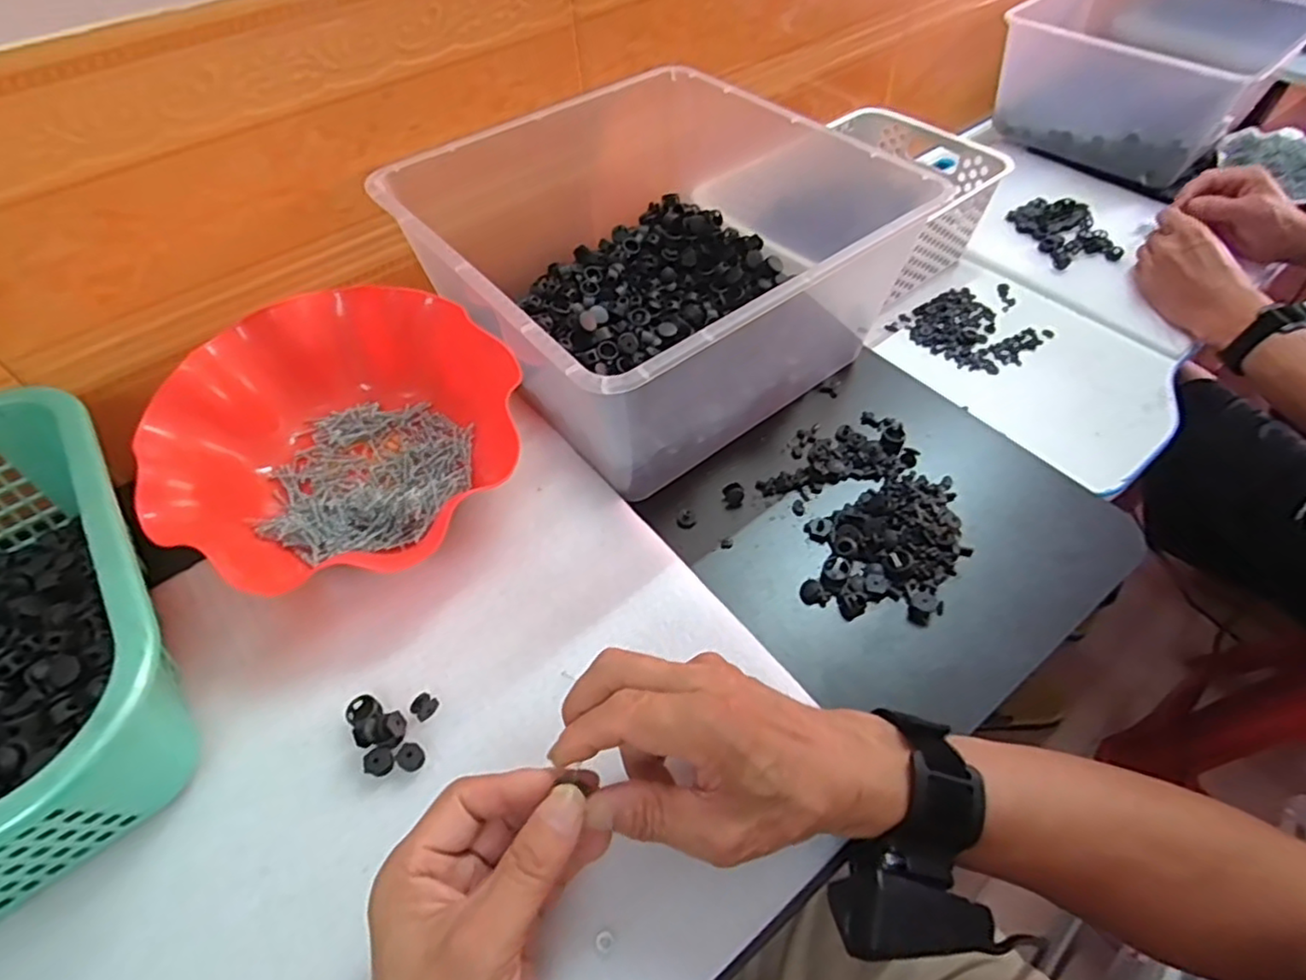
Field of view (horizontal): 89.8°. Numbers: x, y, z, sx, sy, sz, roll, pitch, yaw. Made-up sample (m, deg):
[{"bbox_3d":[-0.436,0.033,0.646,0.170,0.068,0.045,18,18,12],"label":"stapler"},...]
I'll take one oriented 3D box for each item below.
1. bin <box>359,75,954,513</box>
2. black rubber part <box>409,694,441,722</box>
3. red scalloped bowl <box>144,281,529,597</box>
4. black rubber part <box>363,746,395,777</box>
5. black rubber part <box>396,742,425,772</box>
[{"bbox_3d":[0.006,-0.190,0.506,0.329,0.132,0.322,-32,61,-21],"label":"bin"},{"bbox_3d":[-0.126,0.119,0.361,0.011,0.009,0.013,27,59,18],"label":"black rubber part"},{"bbox_3d":[-0.207,-0.036,0.437,0.213,0.068,0.217,0,55,0],"label":"red scalloped bowl"},{"bbox_3d":[-0.143,0.143,0.344,0.013,0.010,0.014,17,56,12],"label":"black rubber part"},{"bbox_3d":[-0.128,0.141,0.346,0.013,0.009,0.013,0,55,0],"label":"black rubber part"}]

